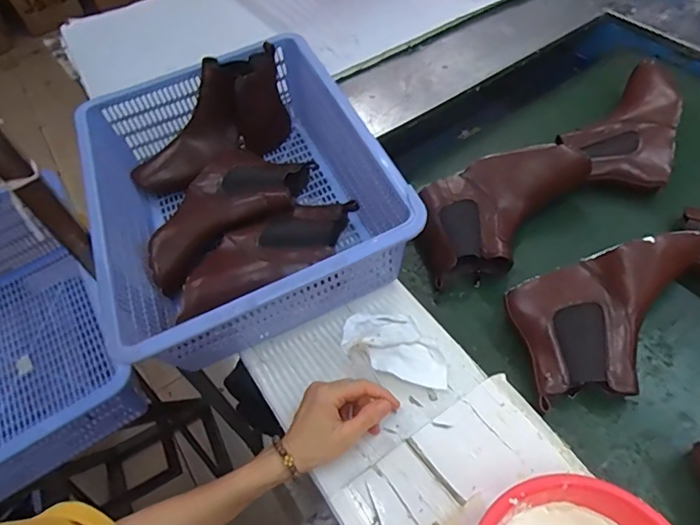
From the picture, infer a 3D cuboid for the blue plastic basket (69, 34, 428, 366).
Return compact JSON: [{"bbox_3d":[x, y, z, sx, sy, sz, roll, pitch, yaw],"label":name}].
[{"bbox_3d":[-0.153,-0.101,0.681,0.361,0.134,0.455,-24,55,-7],"label":"blue plastic basket"}]

